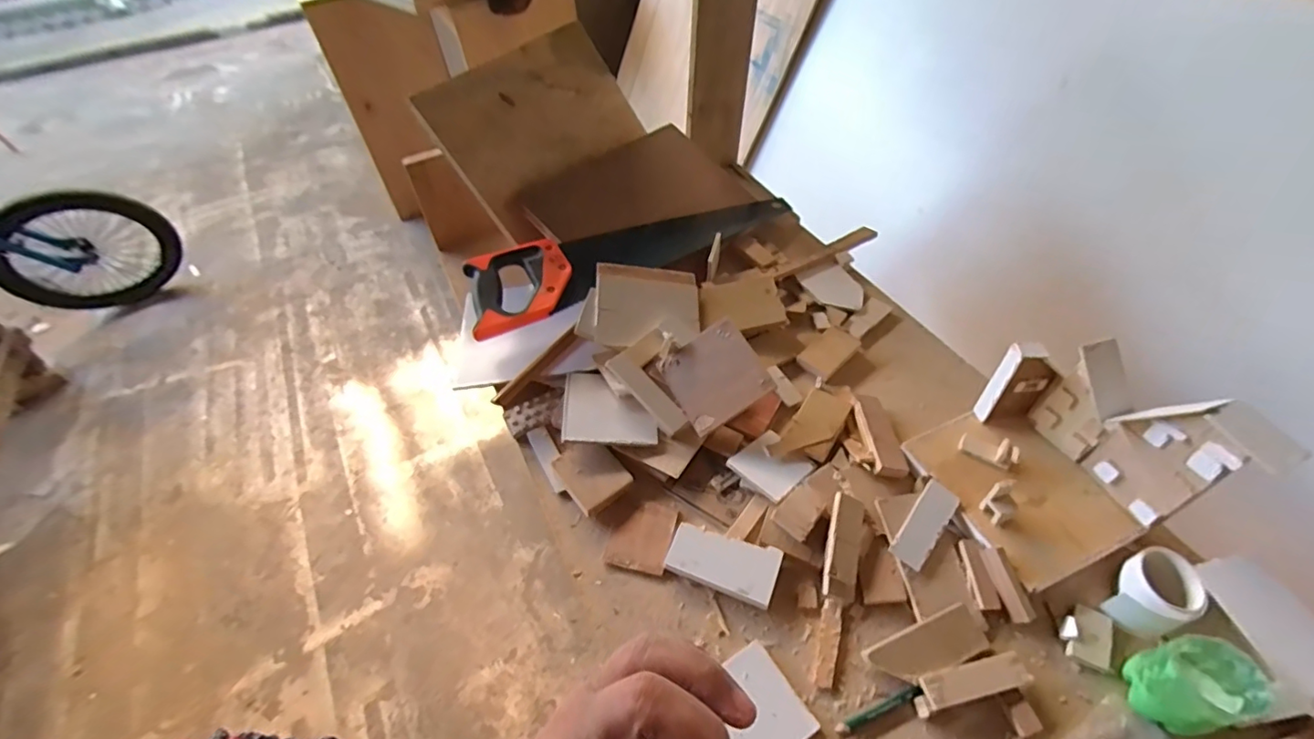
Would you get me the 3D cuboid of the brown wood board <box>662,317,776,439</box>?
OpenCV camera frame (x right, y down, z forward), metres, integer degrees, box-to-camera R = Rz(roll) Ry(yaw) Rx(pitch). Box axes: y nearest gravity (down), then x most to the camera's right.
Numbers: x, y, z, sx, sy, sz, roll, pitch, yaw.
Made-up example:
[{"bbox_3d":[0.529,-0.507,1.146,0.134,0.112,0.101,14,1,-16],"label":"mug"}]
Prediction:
[{"bbox_3d":[0.065,0.008,0.628,0.100,0.010,0.098,-34,73,3],"label":"brown wood board"}]

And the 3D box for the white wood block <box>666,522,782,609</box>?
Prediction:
[{"bbox_3d":[0.064,0.184,0.540,0.101,0.017,0.054,16,52,18],"label":"white wood block"}]

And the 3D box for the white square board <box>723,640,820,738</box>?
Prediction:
[{"bbox_3d":[0.081,0.283,0.469,0.071,0.009,0.079,-27,52,-18],"label":"white square board"}]

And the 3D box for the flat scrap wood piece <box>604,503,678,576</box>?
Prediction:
[{"bbox_3d":[-0.014,0.168,0.568,0.059,0.008,0.070,10,50,13],"label":"flat scrap wood piece"}]

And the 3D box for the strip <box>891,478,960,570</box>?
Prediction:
[{"bbox_3d":[0.258,0.149,0.541,0.032,0.013,0.091,31,58,28],"label":"strip"}]

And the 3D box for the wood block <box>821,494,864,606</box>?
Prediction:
[{"bbox_3d":[0.177,0.166,0.529,0.030,0.019,0.094,10,67,13],"label":"wood block"}]

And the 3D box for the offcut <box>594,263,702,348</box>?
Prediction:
[{"bbox_3d":[-0.010,-0.080,0.706,0.131,0.017,0.117,4,61,-10],"label":"offcut"}]

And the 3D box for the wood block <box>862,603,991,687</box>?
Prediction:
[{"bbox_3d":[0.228,0.236,0.475,0.098,0.013,0.038,-17,50,-10],"label":"wood block"}]

